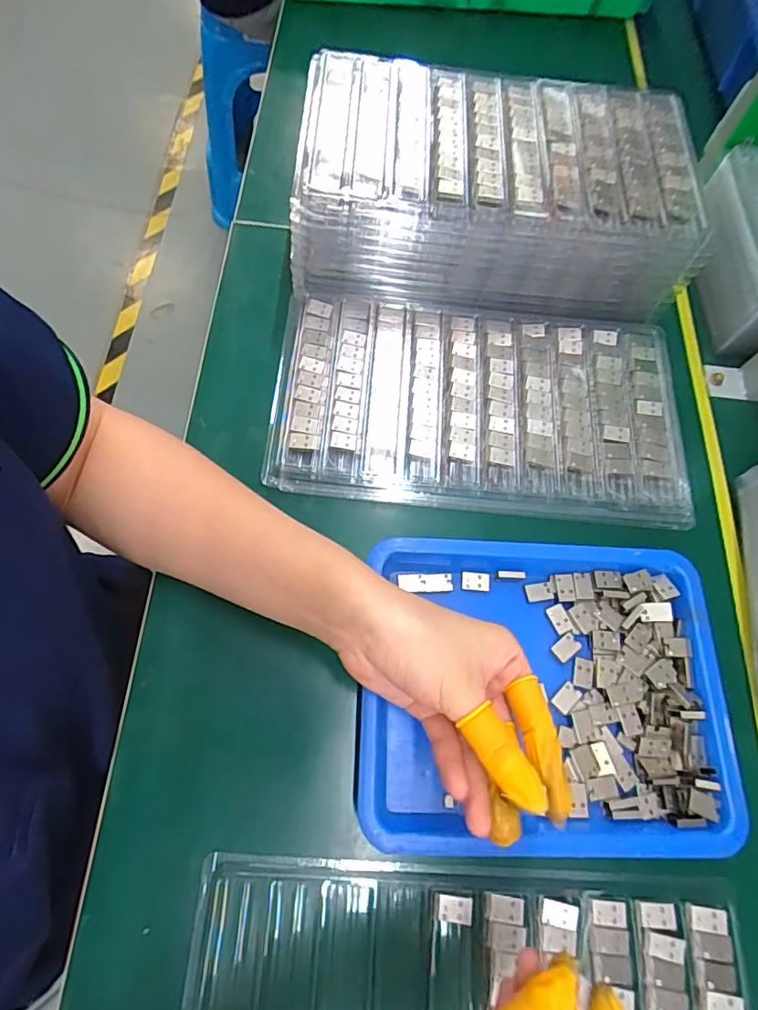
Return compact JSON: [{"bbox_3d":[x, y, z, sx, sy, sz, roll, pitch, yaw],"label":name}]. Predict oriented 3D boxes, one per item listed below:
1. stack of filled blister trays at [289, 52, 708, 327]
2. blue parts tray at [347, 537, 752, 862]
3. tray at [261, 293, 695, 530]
[{"bbox_3d":[0.086,-0.248,0.422,0.290,0.075,0.176,4,69,-1],"label":"stack of filled blister trays"},{"bbox_3d":[0.100,0.109,0.324,0.214,0.023,0.171,3,69,-2],"label":"blue parts tray"},{"bbox_3d":[0.076,-0.074,0.400,0.296,0.020,0.160,6,69,0],"label":"tray"}]

